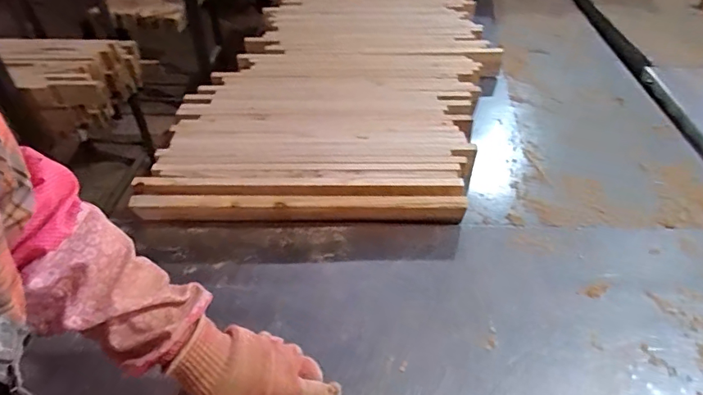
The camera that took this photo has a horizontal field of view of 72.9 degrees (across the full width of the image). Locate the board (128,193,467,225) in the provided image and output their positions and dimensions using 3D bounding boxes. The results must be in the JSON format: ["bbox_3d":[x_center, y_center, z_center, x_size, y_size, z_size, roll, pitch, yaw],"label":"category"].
[{"bbox_3d":[-0.080,0.017,0.708,0.483,0.044,0.014,0,24,1],"label":"board"}]

